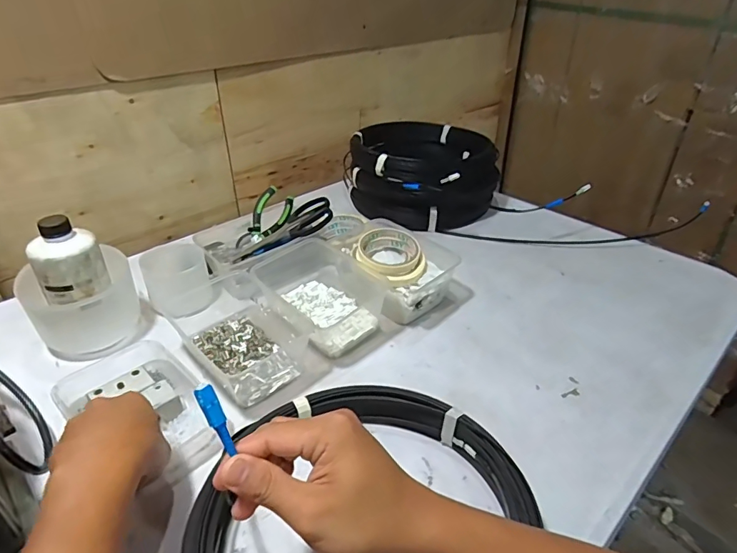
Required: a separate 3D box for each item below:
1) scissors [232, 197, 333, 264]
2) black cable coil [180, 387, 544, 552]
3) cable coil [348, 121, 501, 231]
[{"bbox_3d":[-0.131,-0.064,0.720,0.173,0.020,0.088,-31,34,10],"label":"scissors"},{"bbox_3d":[-0.007,0.207,0.391,0.264,0.047,0.272,0,33,0],"label":"black cable coil"},{"bbox_3d":[0.107,-0.203,0.917,0.278,0.116,0.336,6,34,9],"label":"cable coil"}]

